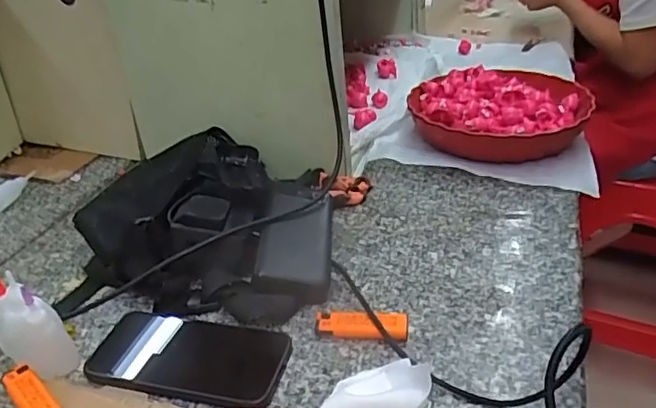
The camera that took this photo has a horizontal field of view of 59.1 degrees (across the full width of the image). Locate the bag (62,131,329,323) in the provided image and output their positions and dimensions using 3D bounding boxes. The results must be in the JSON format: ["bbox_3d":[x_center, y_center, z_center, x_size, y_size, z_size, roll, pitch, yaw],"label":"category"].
[{"bbox_3d":[-0.129,0.010,0.632,0.260,0.063,0.251,0,31,3],"label":"bag"}]

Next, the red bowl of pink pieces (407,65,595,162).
[{"bbox_3d":[0.240,-0.126,0.815,0.234,0.066,0.217,-1,31,1],"label":"red bowl of pink pieces"}]

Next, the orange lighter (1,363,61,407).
[{"bbox_3d":[-0.235,0.152,0.457,0.083,0.011,0.024,26,41,38],"label":"orange lighter"}]

